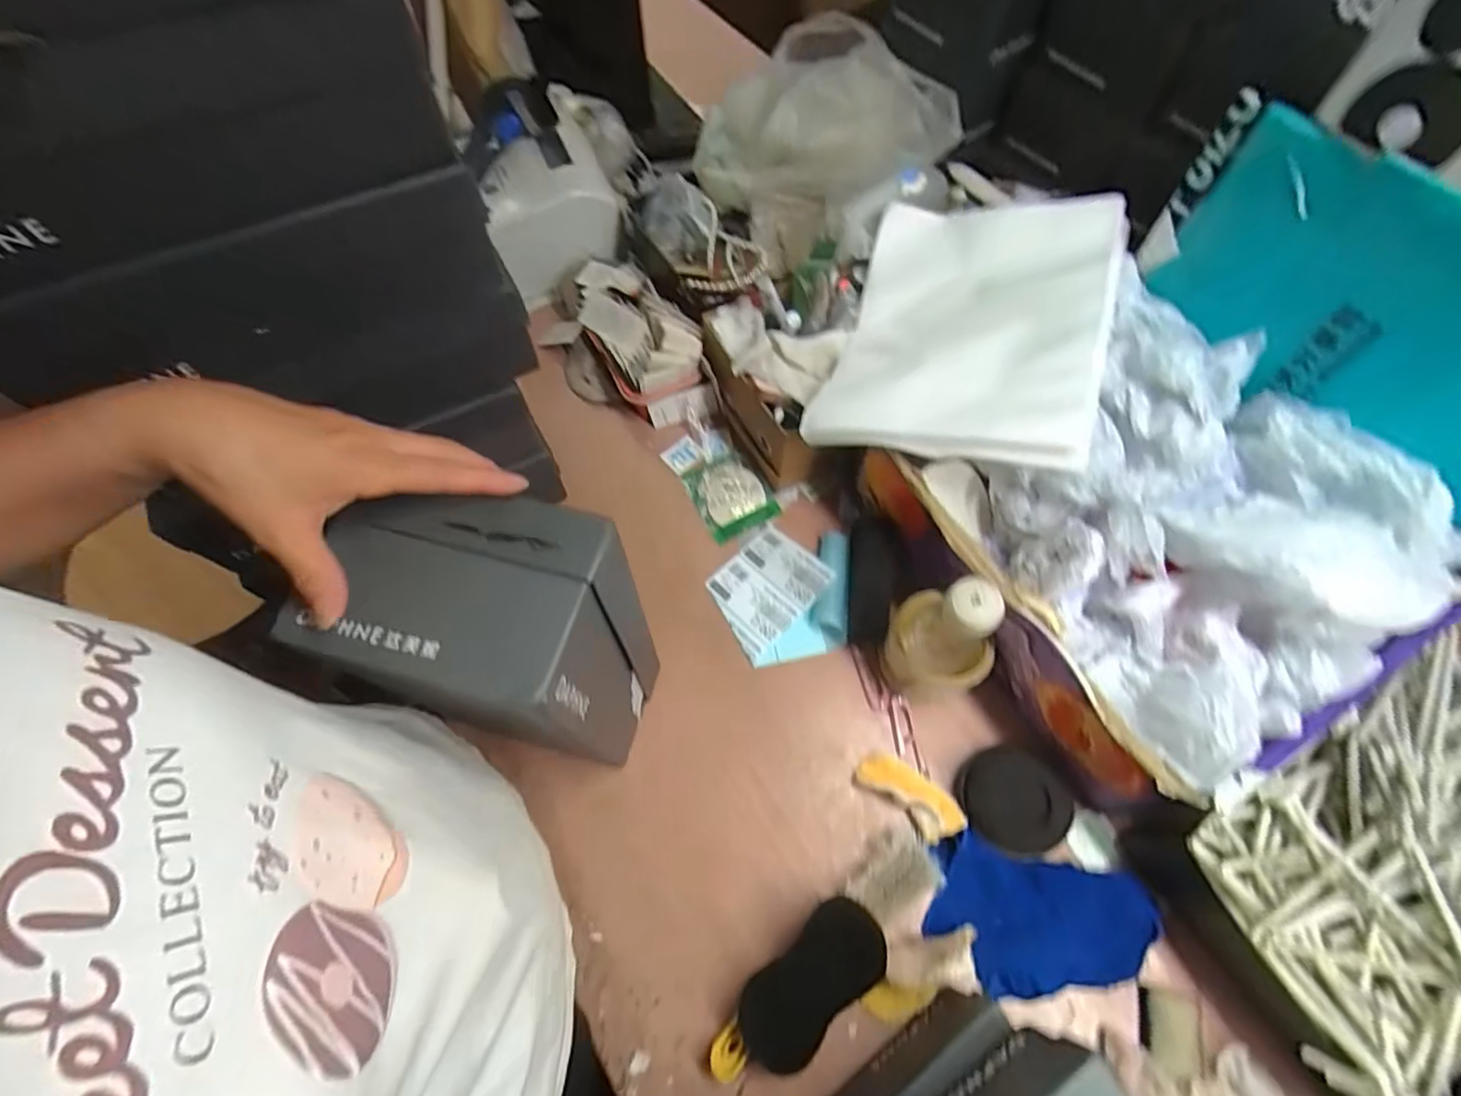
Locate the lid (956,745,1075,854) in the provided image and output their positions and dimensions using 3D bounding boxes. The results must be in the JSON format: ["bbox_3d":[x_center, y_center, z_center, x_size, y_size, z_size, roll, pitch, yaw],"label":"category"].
[{"bbox_3d":[0.249,0.219,0.546,0.087,0.023,0.083,0,65,1],"label":"lid"}]

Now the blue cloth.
[{"bbox_3d":[0.252,0.309,0.510,0.169,0.025,0.106,13,66,7],"label":"blue cloth"}]

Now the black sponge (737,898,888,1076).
[{"bbox_3d":[0.061,0.332,0.477,0.129,0.010,0.065,-44,36,-7],"label":"black sponge"}]

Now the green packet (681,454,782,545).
[{"bbox_3d":[0.000,-0.058,0.701,0.078,0.018,0.099,-24,67,-10],"label":"green packet"}]

